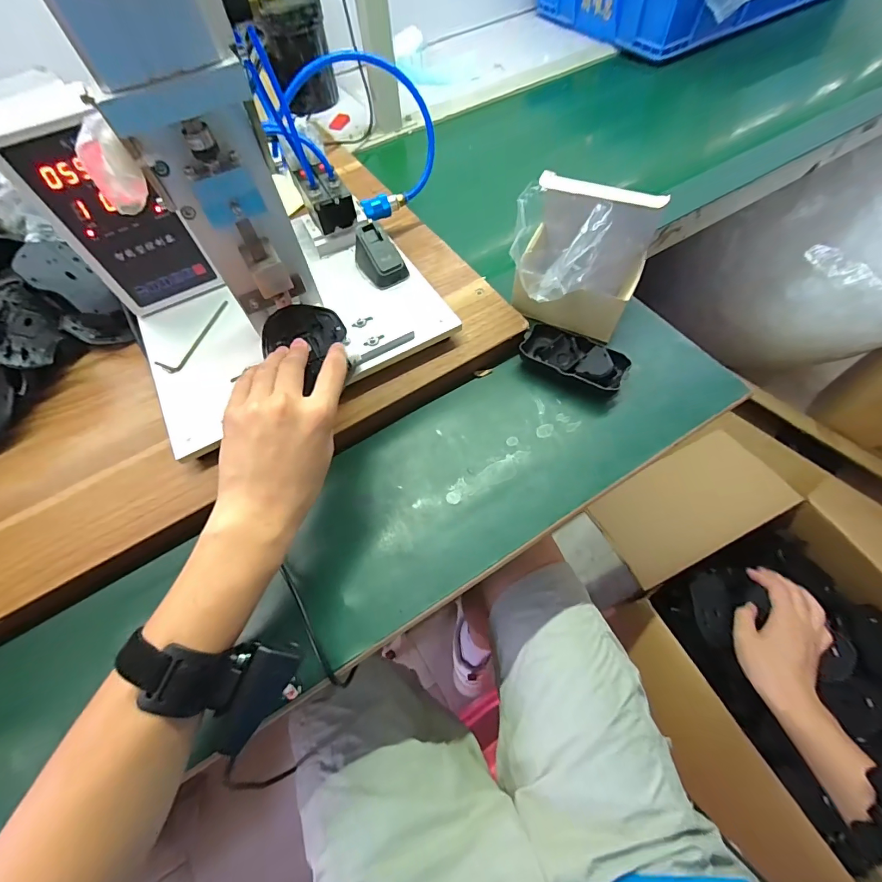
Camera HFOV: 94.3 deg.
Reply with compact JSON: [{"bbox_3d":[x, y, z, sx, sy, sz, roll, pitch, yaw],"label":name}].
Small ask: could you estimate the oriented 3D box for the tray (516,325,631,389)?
[{"bbox_3d":[0.140,-0.086,0.440,0.108,0.034,0.052,25,67,15],"label":"tray"}]

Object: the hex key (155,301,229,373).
[{"bbox_3d":[-0.260,-0.115,0.441,0.019,0.012,0.105,20,66,13],"label":"hex key"}]

